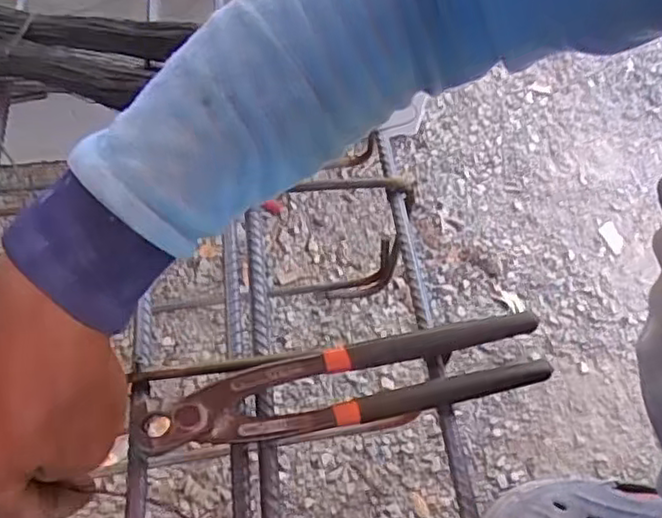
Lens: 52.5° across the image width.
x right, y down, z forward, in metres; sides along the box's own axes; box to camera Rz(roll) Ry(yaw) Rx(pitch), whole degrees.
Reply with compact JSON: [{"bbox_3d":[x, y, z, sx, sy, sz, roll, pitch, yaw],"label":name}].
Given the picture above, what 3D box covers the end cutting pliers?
[{"bbox_3d":[0.013,0.065,0.353,0.215,0.019,0.037,-10,55,-13],"label":"end cutting pliers"}]

